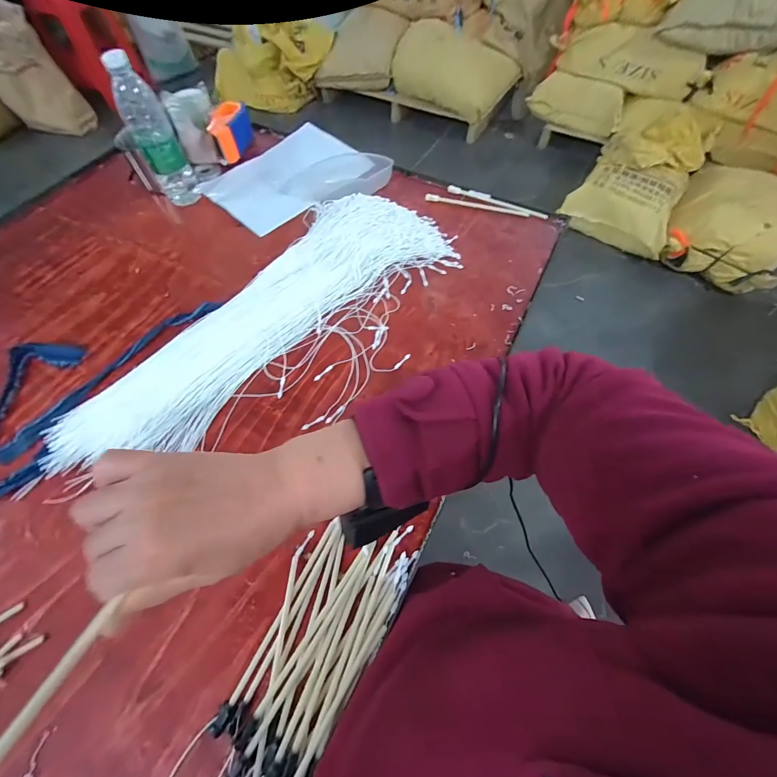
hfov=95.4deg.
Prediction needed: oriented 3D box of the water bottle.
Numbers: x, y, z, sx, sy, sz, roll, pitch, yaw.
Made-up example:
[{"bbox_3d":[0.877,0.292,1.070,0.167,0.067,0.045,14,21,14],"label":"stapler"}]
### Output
[{"bbox_3d":[-0.391,-0.421,0.596,0.063,0.216,0.055,-27,64,-14],"label":"water bottle"}]

